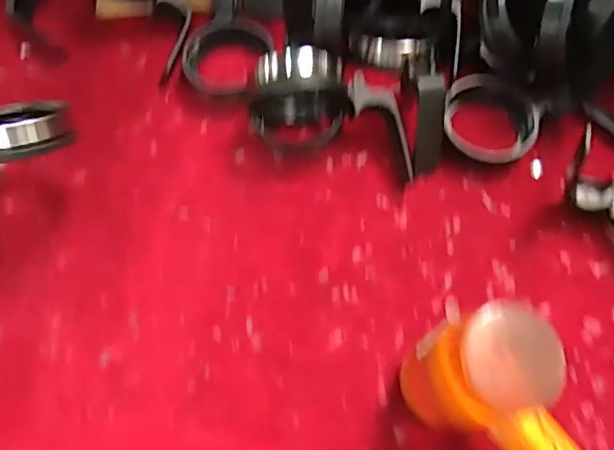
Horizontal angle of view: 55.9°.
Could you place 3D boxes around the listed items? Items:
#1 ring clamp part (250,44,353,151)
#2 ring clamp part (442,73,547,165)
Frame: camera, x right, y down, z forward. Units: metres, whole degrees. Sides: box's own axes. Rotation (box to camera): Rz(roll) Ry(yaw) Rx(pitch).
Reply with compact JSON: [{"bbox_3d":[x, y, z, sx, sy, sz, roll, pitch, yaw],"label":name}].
[{"bbox_3d":[-0.005,-0.092,0.422,0.073,0.067,0.042,-9,64,-5],"label":"ring clamp part"},{"bbox_3d":[0.137,-0.077,0.435,0.071,0.029,0.060,19,65,9],"label":"ring clamp part"}]

